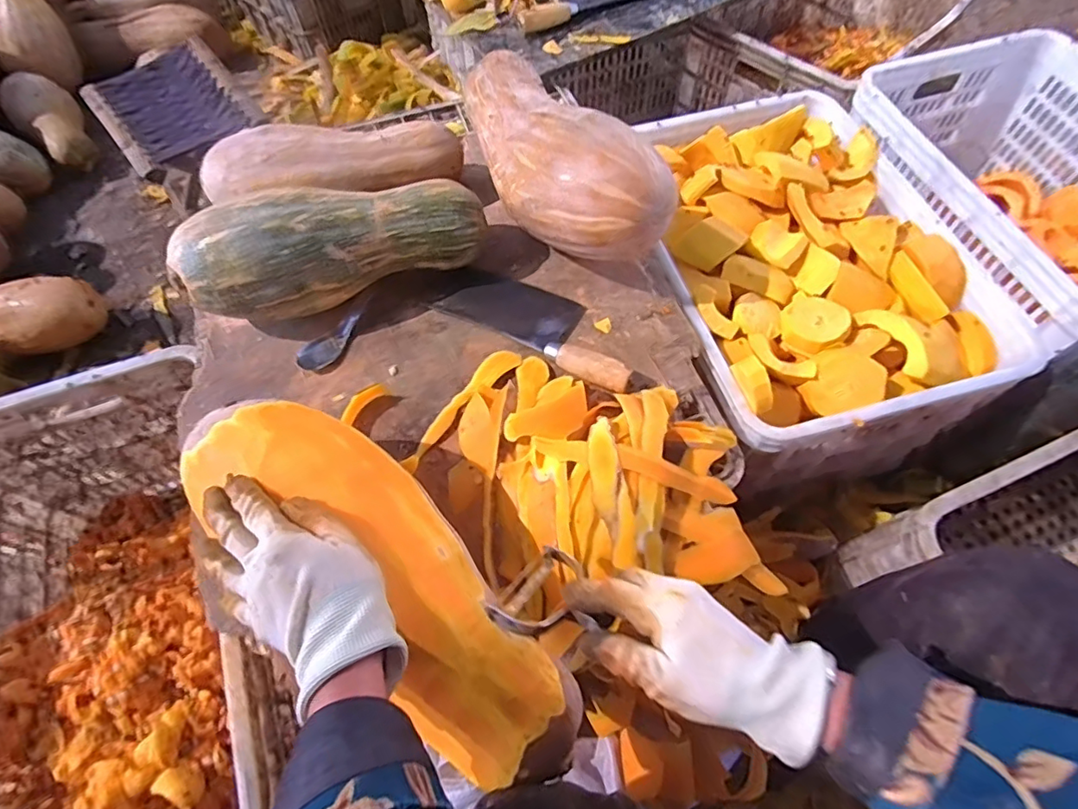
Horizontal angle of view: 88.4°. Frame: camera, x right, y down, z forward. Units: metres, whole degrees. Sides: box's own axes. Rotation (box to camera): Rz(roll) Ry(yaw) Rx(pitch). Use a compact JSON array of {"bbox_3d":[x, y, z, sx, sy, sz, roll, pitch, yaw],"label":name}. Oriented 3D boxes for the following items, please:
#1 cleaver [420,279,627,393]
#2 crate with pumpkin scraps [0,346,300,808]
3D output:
[{"bbox_3d":[0.002,-0.097,0.613,0.242,0.030,0.085,29,66,16],"label":"cleaver"},{"bbox_3d":[-0.457,0.248,0.622,0.334,0.262,0.513,-18,63,-8],"label":"crate with pumpkin scraps"}]

